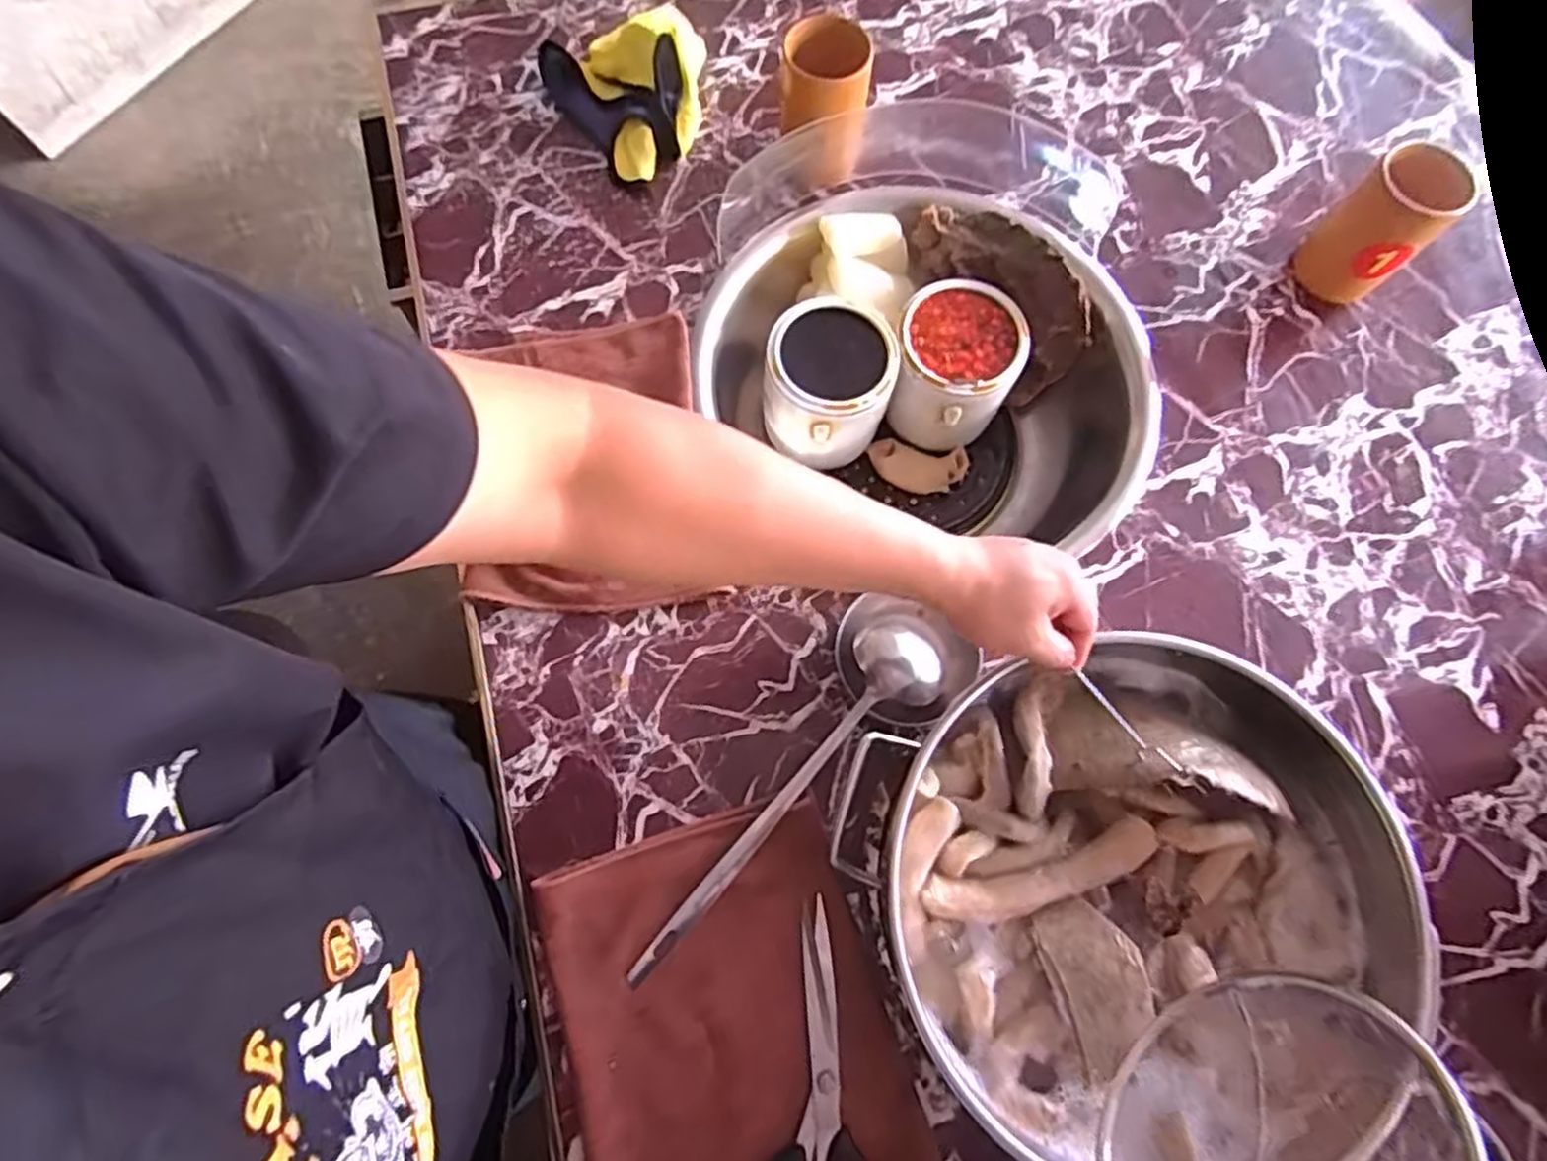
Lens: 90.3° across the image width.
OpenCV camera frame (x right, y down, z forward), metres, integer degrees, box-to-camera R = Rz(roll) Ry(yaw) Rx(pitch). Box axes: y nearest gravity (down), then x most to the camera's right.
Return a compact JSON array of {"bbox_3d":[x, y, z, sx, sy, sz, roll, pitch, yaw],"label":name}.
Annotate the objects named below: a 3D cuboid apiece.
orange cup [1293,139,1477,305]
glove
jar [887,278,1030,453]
[{"bbox_3d":[0.578,-0.335,0.733,0.063,0.138,0.078,-38,77,-13],"label":"orange cup"},{"bbox_3d":[-0.146,-0.519,0.802,0.167,0.076,0.182,-15,73,-7],"label":"glove"},{"bbox_3d":[0.184,-0.219,0.792,0.119,0.109,0.131,19,73,4],"label":"jar"}]

